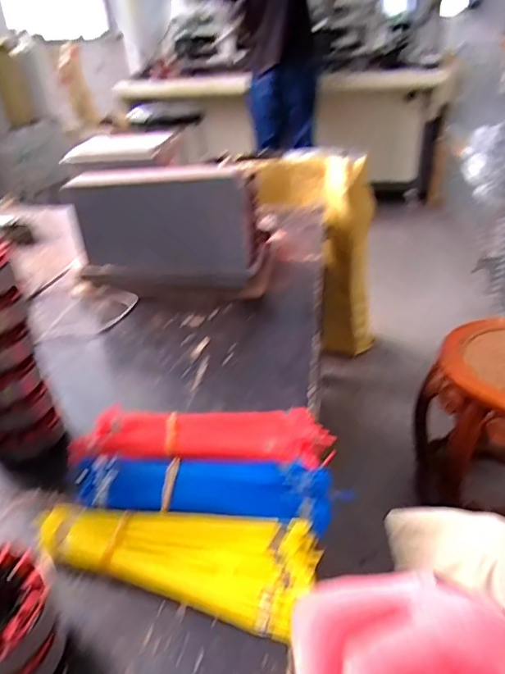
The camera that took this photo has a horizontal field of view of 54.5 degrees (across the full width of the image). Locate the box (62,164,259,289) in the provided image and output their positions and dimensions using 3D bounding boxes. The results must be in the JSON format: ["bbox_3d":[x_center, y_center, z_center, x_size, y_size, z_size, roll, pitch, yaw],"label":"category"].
[{"bbox_3d":[-0.147,-0.179,0.831,0.298,0.213,0.105,4,32,10],"label":"box"}]

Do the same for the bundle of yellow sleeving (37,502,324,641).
[{"bbox_3d":[-0.066,0.185,0.435,0.234,0.031,0.087,8,33,16],"label":"bundle of yellow sleeving"}]

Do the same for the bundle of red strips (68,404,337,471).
[{"bbox_3d":[-0.054,0.111,0.545,0.268,0.034,0.077,1,32,6],"label":"bundle of red strips"}]

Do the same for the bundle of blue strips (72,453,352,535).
[{"bbox_3d":[-0.049,0.150,0.482,0.256,0.035,0.071,2,32,8],"label":"bundle of blue strips"}]

